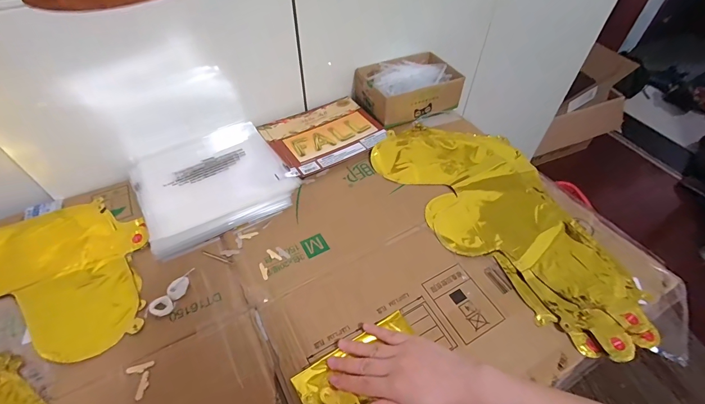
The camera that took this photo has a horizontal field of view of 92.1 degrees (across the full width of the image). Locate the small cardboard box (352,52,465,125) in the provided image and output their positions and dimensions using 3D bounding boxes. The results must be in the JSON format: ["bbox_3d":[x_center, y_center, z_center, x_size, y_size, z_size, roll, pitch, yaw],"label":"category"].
[{"bbox_3d":[0.112,-0.240,0.707,0.191,0.063,0.145,-19,53,-17],"label":"small cardboard box"}]

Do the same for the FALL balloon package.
[{"bbox_3d":[-0.054,-0.136,0.654,0.208,0.012,0.166,-27,56,-22],"label":"FALL balloon package"}]

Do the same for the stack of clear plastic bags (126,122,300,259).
[{"bbox_3d":[-0.232,-0.045,0.560,0.222,0.021,0.229,-26,55,-21],"label":"stack of clear plastic bags"}]

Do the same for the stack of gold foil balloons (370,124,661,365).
[{"bbox_3d":[0.232,0.010,0.525,0.223,0.019,0.447,-23,55,-20],"label":"stack of gold foil balloons"}]

